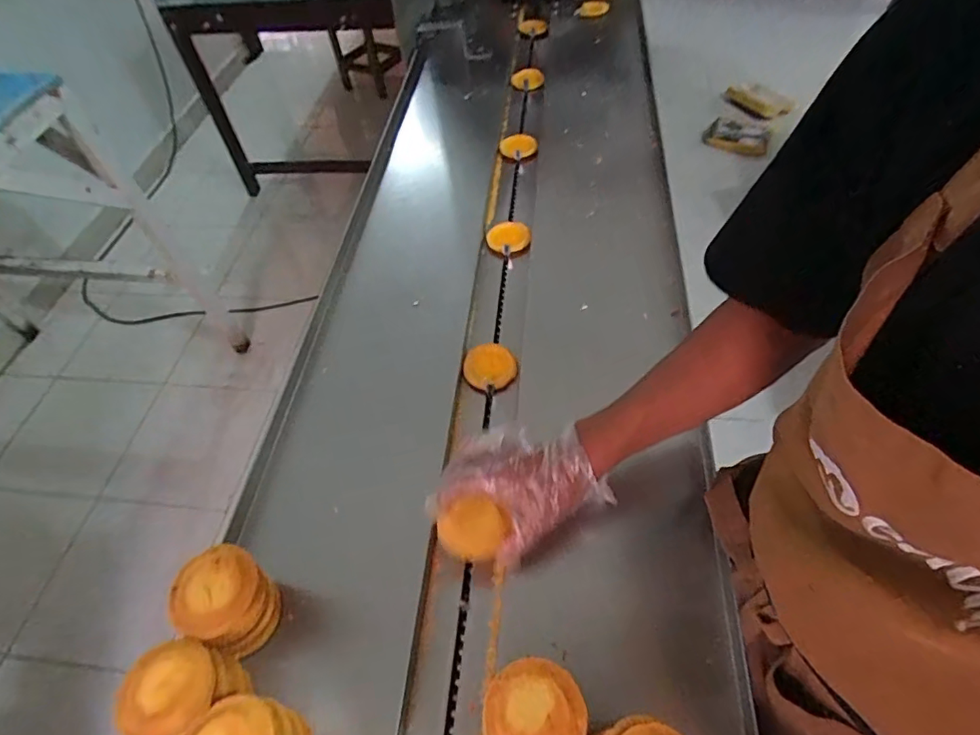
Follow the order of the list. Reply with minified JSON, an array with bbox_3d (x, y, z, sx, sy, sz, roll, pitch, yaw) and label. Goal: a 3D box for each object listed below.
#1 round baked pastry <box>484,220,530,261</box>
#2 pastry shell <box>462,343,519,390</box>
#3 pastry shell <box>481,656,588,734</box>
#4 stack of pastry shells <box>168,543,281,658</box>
[{"bbox_3d":[0.029,-0.207,0.831,0.070,0.016,0.076,-2,55,2],"label":"round baked pastry"},{"bbox_3d":[-0.001,-0.001,0.679,0.066,0.016,0.067,-2,55,2],"label":"pastry shell"},{"bbox_3d":[0.032,0.254,0.376,0.073,0.016,0.072,-13,55,-6],"label":"pastry shell"},{"bbox_3d":[-0.232,0.207,0.464,0.076,0.075,0.072,25,60,20],"label":"stack of pastry shells"}]

